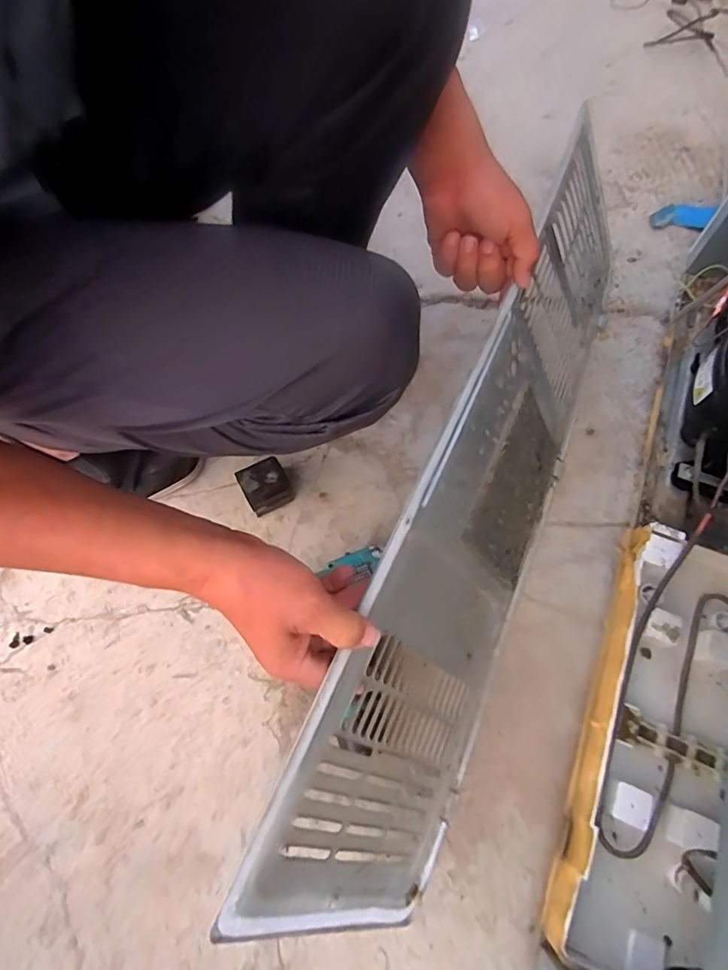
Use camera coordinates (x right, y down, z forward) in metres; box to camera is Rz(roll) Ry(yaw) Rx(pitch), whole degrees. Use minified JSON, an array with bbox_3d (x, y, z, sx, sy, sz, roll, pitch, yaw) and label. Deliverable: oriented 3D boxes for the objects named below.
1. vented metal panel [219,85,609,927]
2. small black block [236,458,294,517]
[{"bbox_3d":[0.138,-0.011,0.507,0.021,0.231,0.850,8,65,44],"label":"vented metal panel"},{"bbox_3d":[-0.117,0.005,0.588,0.053,0.056,0.049,-32,71,-11],"label":"small black block"}]

